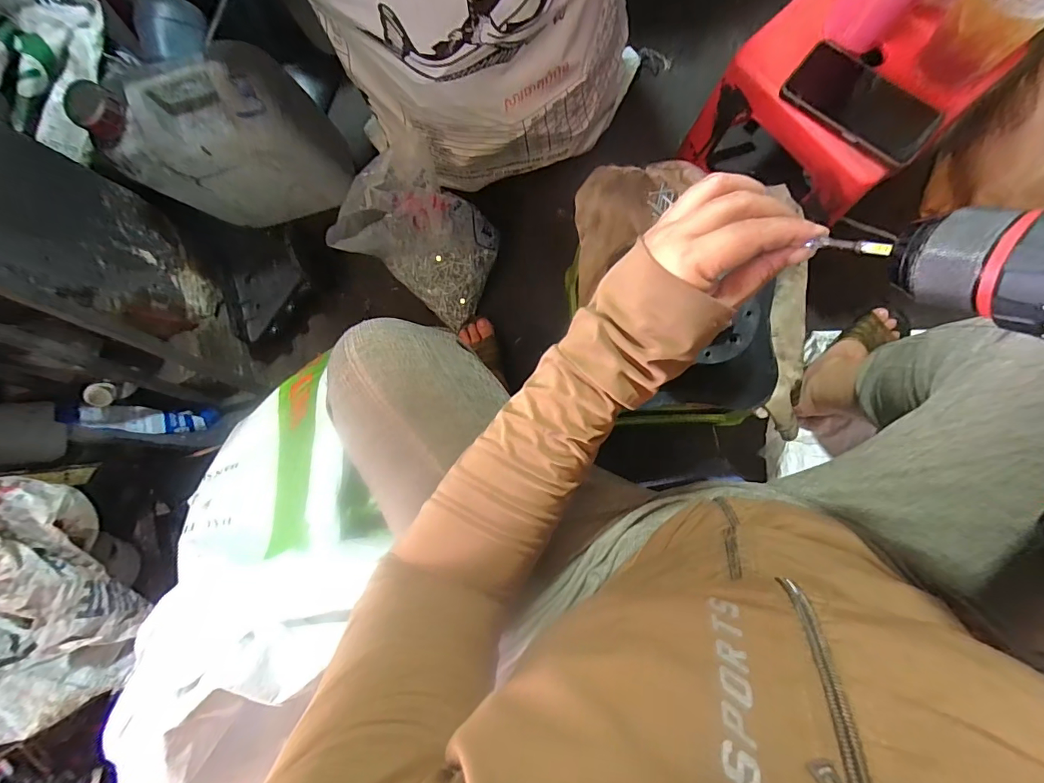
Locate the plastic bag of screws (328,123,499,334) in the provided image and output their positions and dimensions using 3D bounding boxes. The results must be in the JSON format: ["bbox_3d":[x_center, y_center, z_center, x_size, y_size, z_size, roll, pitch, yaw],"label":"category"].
[{"bbox_3d":[-0.144,-0.227,0.696,0.196,0.289,0.121,-29,63,3],"label":"plastic bag of screws"}]

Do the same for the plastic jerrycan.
[{"bbox_3d":[-0.417,-0.356,0.668,0.237,0.267,0.107,-15,85,4],"label":"plastic jerrycan"}]

